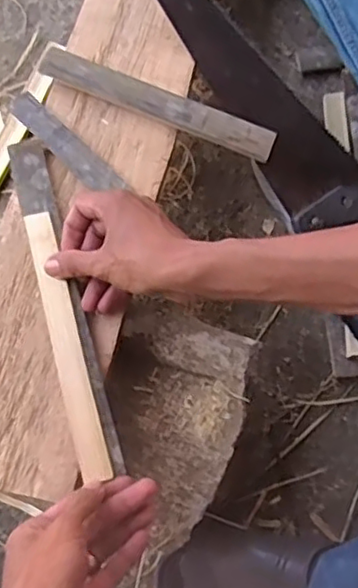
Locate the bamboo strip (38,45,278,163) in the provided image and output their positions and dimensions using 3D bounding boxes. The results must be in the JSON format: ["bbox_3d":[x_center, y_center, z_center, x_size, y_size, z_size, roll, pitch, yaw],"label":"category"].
[{"bbox_3d":[-0.020,-0.181,0.593,0.229,0.009,0.034,22,78,3],"label":"bamboo strip"}]

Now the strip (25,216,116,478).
[{"bbox_3d":[-0.093,0.036,0.508,0.024,0.009,0.221,-16,74,-3],"label":"strip"}]

